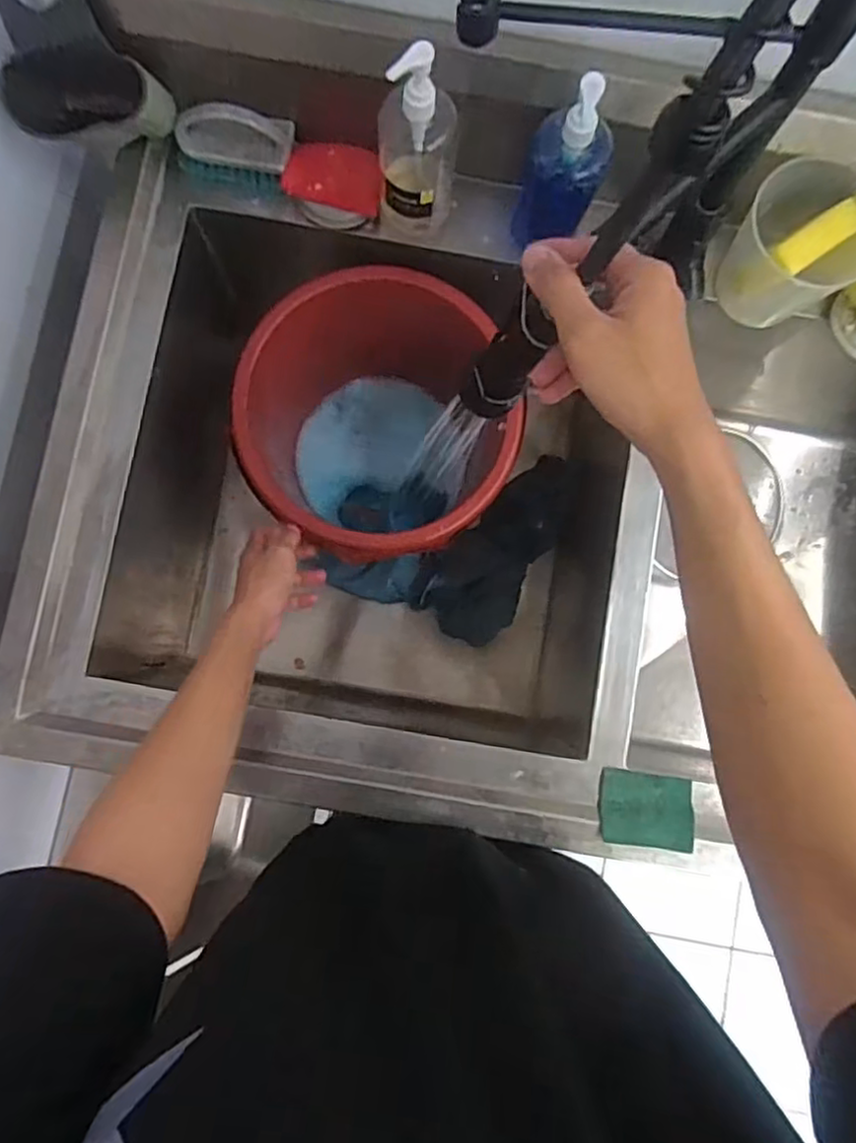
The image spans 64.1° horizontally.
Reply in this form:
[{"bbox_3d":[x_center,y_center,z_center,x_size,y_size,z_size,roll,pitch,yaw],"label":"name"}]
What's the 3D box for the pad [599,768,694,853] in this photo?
[{"bbox_3d":[0.210,0.230,0.660,0.088,0.015,0.066,9,84,-1],"label":"pad"}]

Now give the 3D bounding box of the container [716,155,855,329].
[{"bbox_3d":[0.349,-0.310,0.674,0.109,0.129,0.105,-16,85,-4],"label":"container"}]

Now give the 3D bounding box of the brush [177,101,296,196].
[{"bbox_3d":[-0.194,-0.424,0.682,0.113,0.059,0.053,9,84,-1],"label":"brush"}]

